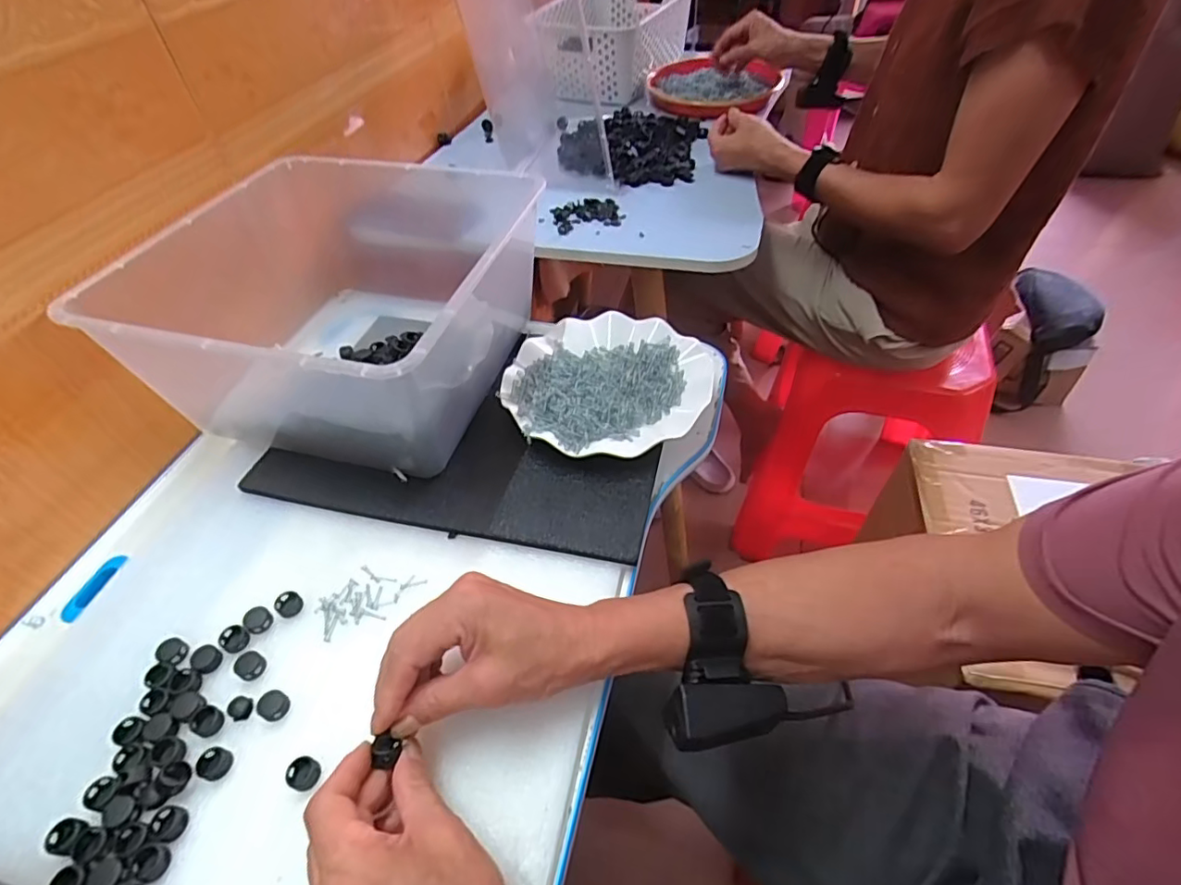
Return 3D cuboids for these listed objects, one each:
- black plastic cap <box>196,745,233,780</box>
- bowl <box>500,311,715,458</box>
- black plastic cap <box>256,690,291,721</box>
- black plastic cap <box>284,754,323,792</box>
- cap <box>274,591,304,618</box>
[{"bbox_3d":[-0.224,0.192,0.342,0.018,0.007,0.017,-3,51,3],"label":"black plastic cap"},{"bbox_3d":[0.015,-0.057,0.518,0.177,0.022,0.178,-3,51,3],"label":"bowl"},{"bbox_3d":[-0.201,0.166,0.362,0.017,0.009,0.017,-3,51,3],"label":"black plastic cap"},{"bbox_3d":[-0.169,0.194,0.336,0.019,0.008,0.017,10,53,13],"label":"black plastic cap"},{"bbox_3d":[-0.216,0.115,0.409,0.018,0.005,0.017,-3,51,3],"label":"cap"}]

